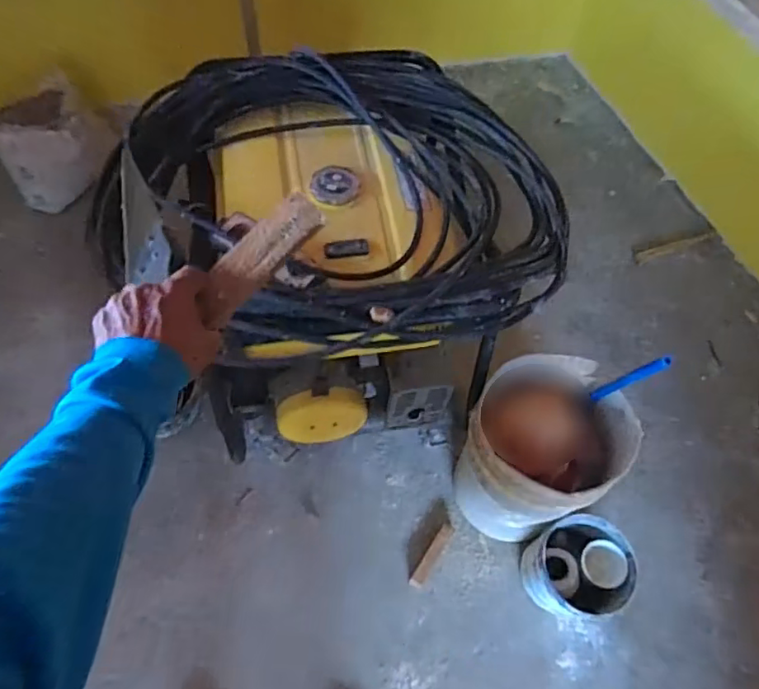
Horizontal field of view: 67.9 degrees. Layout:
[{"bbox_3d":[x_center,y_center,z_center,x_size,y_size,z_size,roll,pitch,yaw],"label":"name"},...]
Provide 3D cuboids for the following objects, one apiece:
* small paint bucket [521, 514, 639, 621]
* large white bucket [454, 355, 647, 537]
[{"bbox_3d":[0.424,0.479,1.222,0.193,0.175,0.181,1,59,-2],"label":"small paint bucket"},{"bbox_3d":[0.332,0.246,1.238,0.298,0.392,0.274,1,59,-2],"label":"large white bucket"}]

